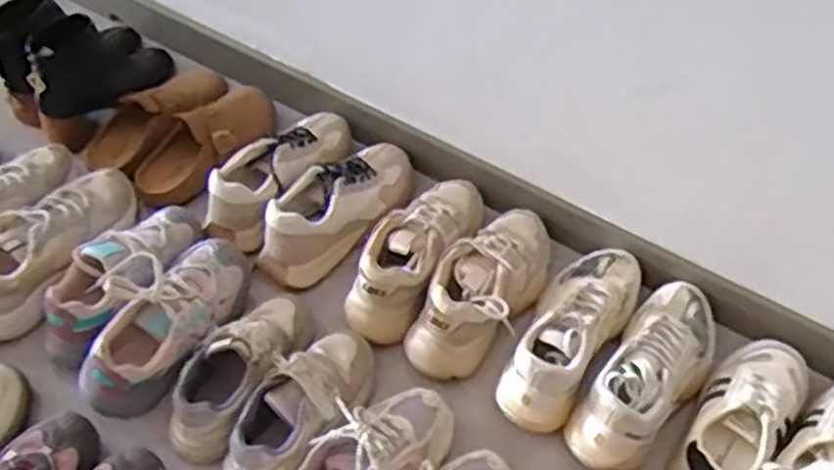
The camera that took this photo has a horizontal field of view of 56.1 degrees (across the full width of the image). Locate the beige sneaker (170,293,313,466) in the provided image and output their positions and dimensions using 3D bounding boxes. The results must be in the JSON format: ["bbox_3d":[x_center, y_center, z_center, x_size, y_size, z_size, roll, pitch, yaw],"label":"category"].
[{"bbox_3d":[-0.186,0.143,0.855,0.098,0.091,0.211,33,56,21],"label":"beige sneaker"}]

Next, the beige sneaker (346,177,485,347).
[{"bbox_3d":[0.008,0.013,0.975,0.090,0.089,0.263,28,54,18],"label":"beige sneaker"}]

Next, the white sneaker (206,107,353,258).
[{"bbox_3d":[-0.178,-0.088,1.035,0.098,0.079,0.244,26,54,16],"label":"white sneaker"}]

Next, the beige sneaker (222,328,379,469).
[{"bbox_3d":[-0.113,0.176,0.836,0.091,0.073,0.201,28,54,18],"label":"beige sneaker"}]

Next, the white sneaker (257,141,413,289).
[{"bbox_3d":[-0.094,-0.039,1.024,0.098,0.094,0.257,35,57,22],"label":"white sneaker"}]

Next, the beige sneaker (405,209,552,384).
[{"bbox_3d":[0.087,0.057,0.943,0.099,0.088,0.258,28,54,18],"label":"beige sneaker"}]

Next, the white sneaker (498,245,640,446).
[{"bbox_3d":[0.185,0.102,0.901,0.102,0.079,0.266,25,53,16],"label":"white sneaker"}]

